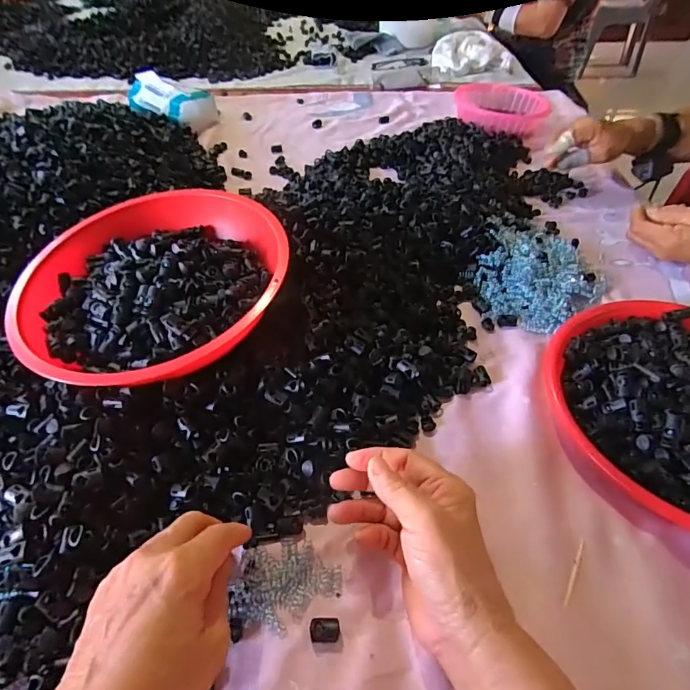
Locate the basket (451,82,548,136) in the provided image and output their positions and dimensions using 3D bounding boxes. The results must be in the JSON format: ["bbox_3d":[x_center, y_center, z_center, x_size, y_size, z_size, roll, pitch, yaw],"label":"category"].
[{"bbox_3d":[0.287,-0.443,0.850,0.173,0.041,0.183,24,53,22],"label":"basket"}]

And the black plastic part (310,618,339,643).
[{"bbox_3d":[-0.013,0.190,0.300,0.019,0.009,0.013,-3,47,0],"label":"black plastic part"}]

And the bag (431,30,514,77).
[{"bbox_3d":[0.293,-0.708,1.093,0.191,0.045,0.158,-23,51,-18],"label":"bag"}]

